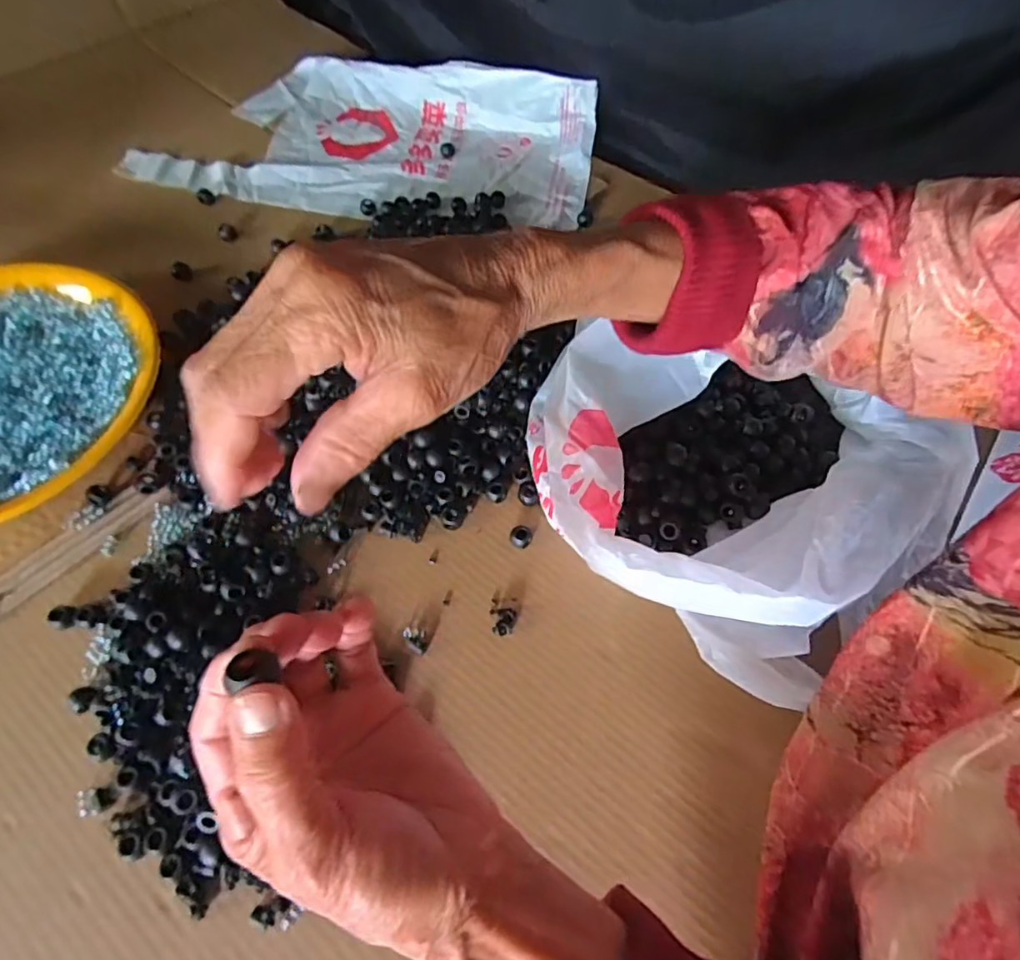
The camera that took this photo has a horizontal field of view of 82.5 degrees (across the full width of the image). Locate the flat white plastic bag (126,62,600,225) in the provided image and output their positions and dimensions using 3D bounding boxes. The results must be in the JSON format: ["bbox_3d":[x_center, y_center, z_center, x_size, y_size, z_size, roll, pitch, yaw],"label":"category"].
[{"bbox_3d":[-0.148,-0.381,0.619,0.473,0.046,0.243,6,60,1],"label":"flat white plastic bag"}]

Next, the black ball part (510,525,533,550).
[{"bbox_3d":[0.008,0.039,0.406,0.016,0.010,0.016,6,59,1],"label":"black ball part"}]

